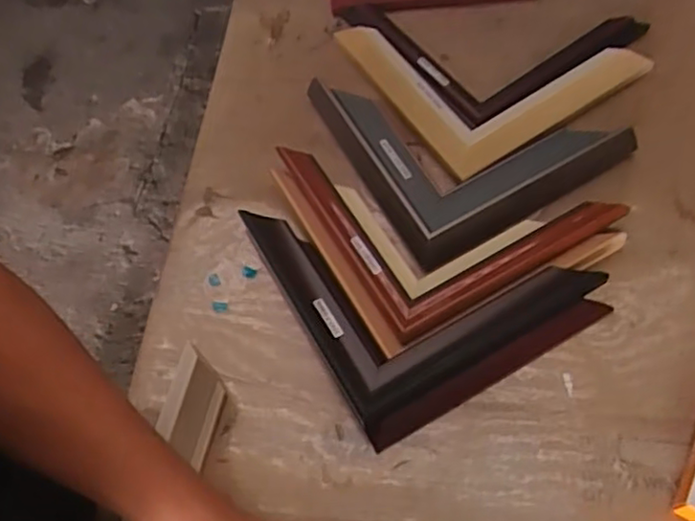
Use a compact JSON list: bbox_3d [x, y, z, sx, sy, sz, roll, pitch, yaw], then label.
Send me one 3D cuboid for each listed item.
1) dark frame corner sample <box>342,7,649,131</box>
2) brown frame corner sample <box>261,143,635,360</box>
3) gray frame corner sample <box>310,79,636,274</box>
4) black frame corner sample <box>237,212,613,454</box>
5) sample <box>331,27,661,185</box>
[{"bbox_3d":[0.123,-0.173,0.571,0.264,0.015,0.136,7,63,9],"label":"dark frame corner sample"},{"bbox_3d":[0.075,-0.043,0.520,0.211,0.029,0.194,-25,64,-9],"label":"brown frame corner sample"},{"bbox_3d":[0.096,-0.112,0.552,0.200,0.036,0.199,-28,63,-9],"label":"gray frame corner sample"},{"bbox_3d":[0.054,-0.001,0.490,0.200,0.041,0.209,-27,64,-10],"label":"black frame corner sample"},{"bbox_3d":[0.118,-0.189,0.580,0.193,0.015,0.207,-34,64,-12],"label":"sample"}]

